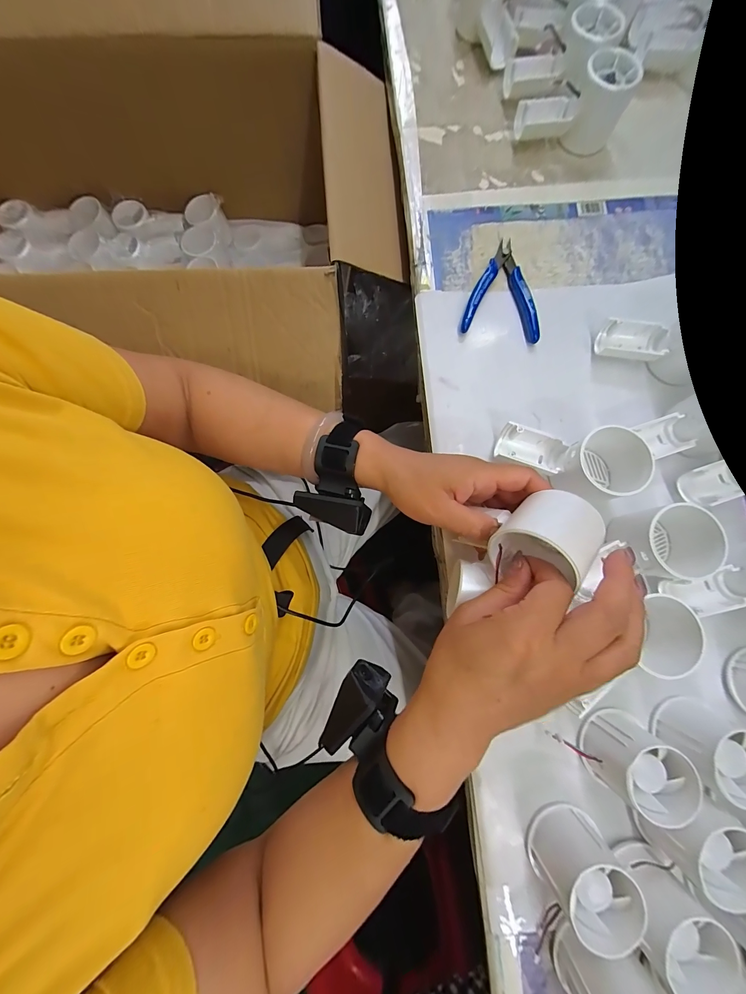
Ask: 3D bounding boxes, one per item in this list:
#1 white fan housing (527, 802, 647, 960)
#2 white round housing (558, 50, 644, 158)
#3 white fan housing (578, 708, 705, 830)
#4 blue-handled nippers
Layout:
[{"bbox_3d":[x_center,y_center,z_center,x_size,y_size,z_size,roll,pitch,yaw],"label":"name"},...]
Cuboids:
[{"bbox_3d":[0.151,0.270,0.236,0.053,0.048,0.053,-36,81,-6],"label":"white fan housing"},{"bbox_3d":[0.252,-0.434,0.366,0.055,0.060,0.055,0,79,0],"label":"white round housing"},{"bbox_3d":[0.199,0.203,0.250,0.057,0.046,0.053,0,79,0],"label":"white fan housing"},{"bbox_3d":[0.140,-0.222,0.346,0.078,0.014,0.113,10,80,2],"label":"blue-handled nippers"}]

